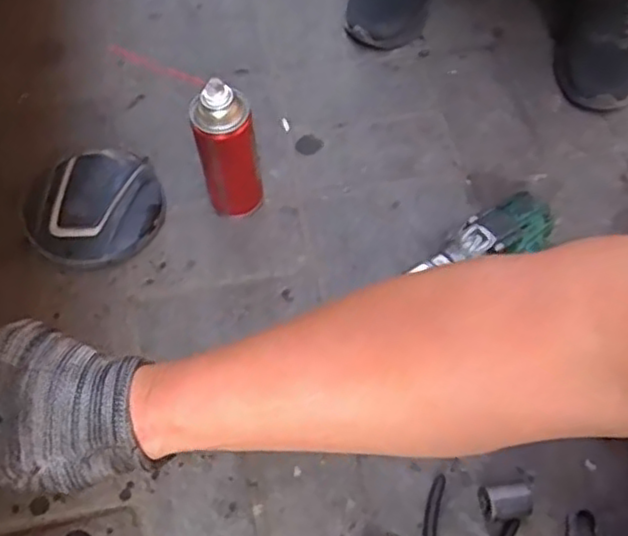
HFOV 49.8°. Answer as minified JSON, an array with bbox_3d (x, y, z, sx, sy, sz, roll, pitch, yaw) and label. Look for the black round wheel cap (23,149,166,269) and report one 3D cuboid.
[{"bbox_3d":[-0.237,-0.069,0.741,0.132,0.033,0.149,34,65,15],"label":"black round wheel cap"}]

